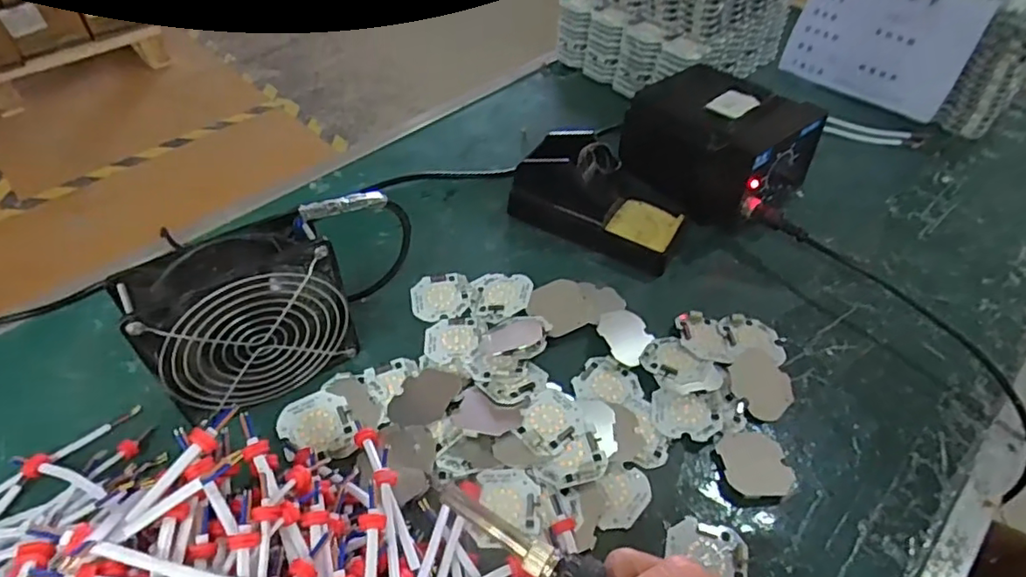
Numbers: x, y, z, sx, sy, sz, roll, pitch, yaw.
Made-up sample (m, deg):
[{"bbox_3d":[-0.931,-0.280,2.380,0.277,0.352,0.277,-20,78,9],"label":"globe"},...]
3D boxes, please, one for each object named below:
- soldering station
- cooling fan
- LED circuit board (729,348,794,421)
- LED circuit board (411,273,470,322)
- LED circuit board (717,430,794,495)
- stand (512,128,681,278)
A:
[{"bbox_3d":[0.188,-0.133,0.559,0.122,0.091,0.149,-32,57,-27],"label":"soldering station"},{"bbox_3d":[-0.171,0.024,0.387,0.115,0.118,0.052,-30,56,-25],"label":"cooling fan"},{"bbox_3d":[0.182,0.069,0.433,0.048,0.004,0.050,-23,62,-26],"label":"LED circuit board"},{"bbox_3d":[-0.059,0.006,0.485,0.046,0.004,0.048,-6,49,-8],"label":"LED circuit board"},{"bbox_3d":[0.159,0.113,0.391,0.043,0.004,0.045,-3,49,-5],"label":"LED circuit board"},{"bbox_3d":[0.083,-0.092,0.528,0.144,0.073,0.089,26,53,19],"label":"stand"}]

